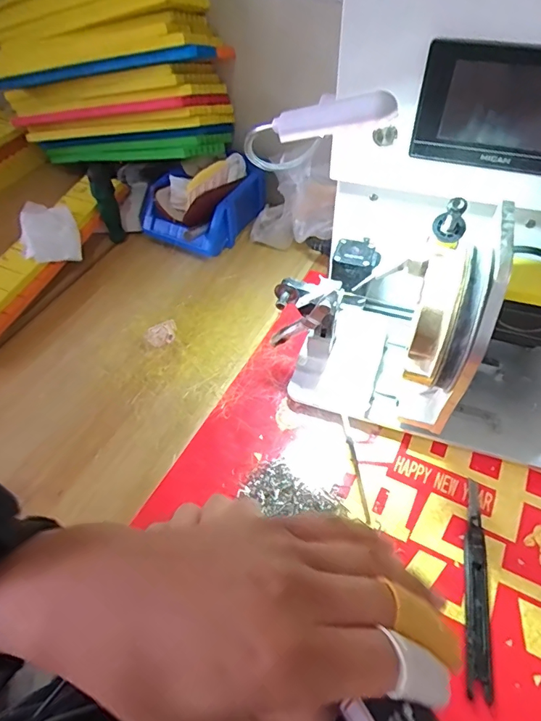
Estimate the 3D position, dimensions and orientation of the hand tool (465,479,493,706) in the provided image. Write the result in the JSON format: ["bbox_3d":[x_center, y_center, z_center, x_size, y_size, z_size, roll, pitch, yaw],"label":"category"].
[{"bbox_3d":[0.172,0.180,0.381,0.019,0.012,0.169,11,51,10],"label":"hand tool"}]

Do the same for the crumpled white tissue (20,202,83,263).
[{"bbox_3d":[-0.303,-0.176,0.619,0.073,0.045,0.080,-20,51,-17],"label":"crumpled white tissue"}]

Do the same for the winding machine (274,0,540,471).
[{"bbox_3d":[0.206,-0.085,0.386,0.360,0.350,0.213,7,50,7],"label":"winding machine"}]

